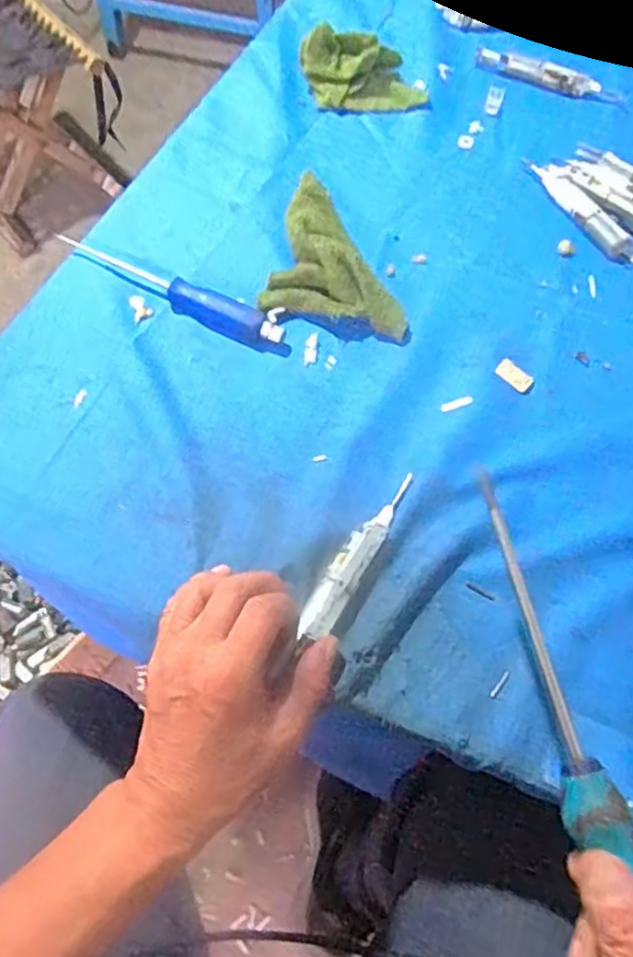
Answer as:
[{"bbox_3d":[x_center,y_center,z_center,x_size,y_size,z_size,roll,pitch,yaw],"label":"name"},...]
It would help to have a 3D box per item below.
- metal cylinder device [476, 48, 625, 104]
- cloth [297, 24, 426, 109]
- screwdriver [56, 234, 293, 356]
[{"bbox_3d":[0.225,-0.390,0.651,0.142,0.017,0.018,21,62,9],"label":"metal cylinder device"},{"bbox_3d":[0.044,-0.371,0.613,0.116,0.038,0.058,3,61,-2],"label":"cloth"},{"bbox_3d":[-0.104,-0.138,0.487,0.188,0.020,0.029,29,63,12],"label":"screwdriver"}]

